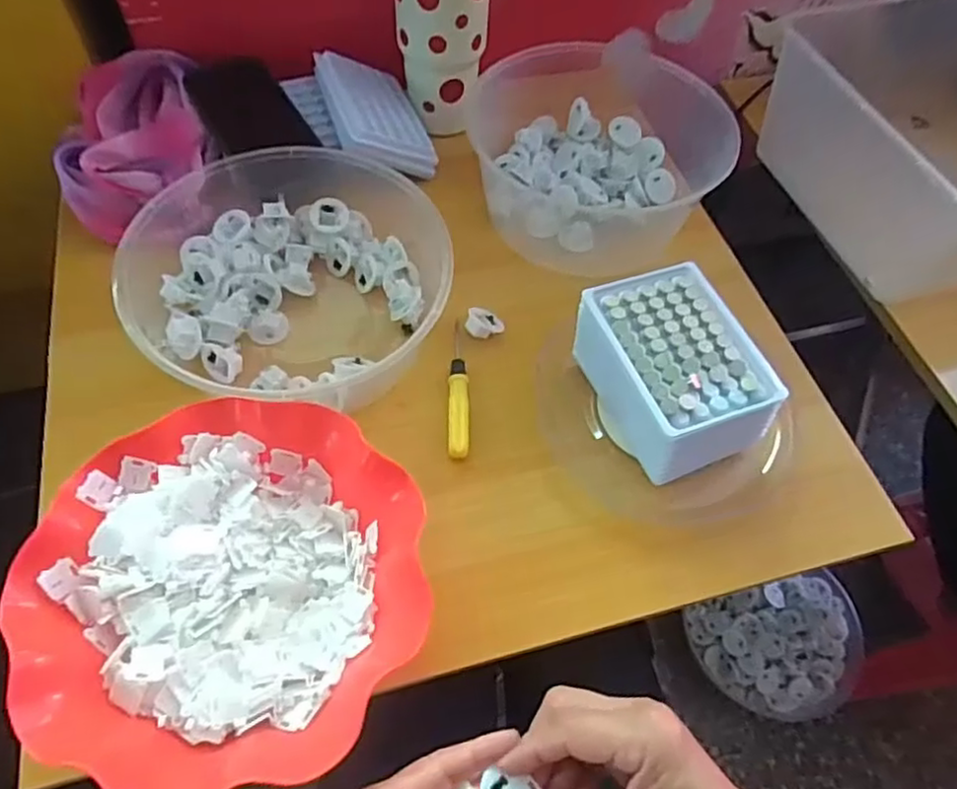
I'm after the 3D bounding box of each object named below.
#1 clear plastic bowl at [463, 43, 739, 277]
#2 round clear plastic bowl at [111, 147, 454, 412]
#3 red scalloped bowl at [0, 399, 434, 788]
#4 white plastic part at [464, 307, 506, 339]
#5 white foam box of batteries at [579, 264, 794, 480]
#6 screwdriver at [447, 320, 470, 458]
[{"bbox_3d":[0.106,-0.242,0.631,0.241,0.081,0.236,2,58,-3],"label":"clear plastic bowl"},{"bbox_3d":[-0.160,-0.100,0.527,0.227,0.095,0.267,-29,65,-20],"label":"round clear plastic bowl"},{"bbox_3d":[-0.144,0.115,0.394,0.216,0.066,0.214,2,58,-3],"label":"red scalloped bowl"},{"bbox_3d":[0.006,-0.059,0.535,0.031,0.013,0.020,4,58,-2],"label":"white plastic part"},{"bbox_3d":[0.141,-0.014,0.485,0.098,0.076,0.145,-20,62,-16],"label":"white foam box of batteries"},{"bbox_3d":[-0.016,-0.006,0.506,0.016,0.013,0.119,1,58,-4],"label":"screwdriver"}]

